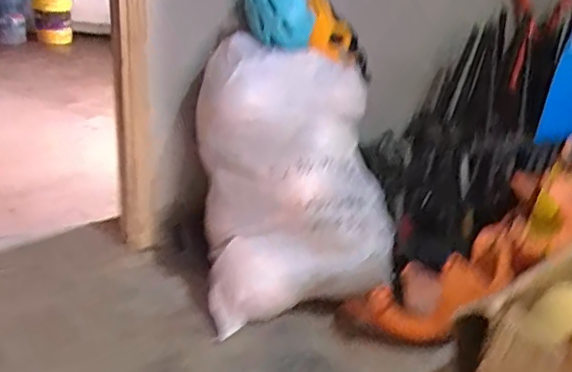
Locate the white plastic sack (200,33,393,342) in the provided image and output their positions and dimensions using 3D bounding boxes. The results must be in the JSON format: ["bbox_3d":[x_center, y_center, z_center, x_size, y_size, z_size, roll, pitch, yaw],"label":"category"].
[{"bbox_3d":[0.002,-0.028,1.802,0.500,0.631,0.639,-5,26,-14],"label":"white plastic sack"}]

